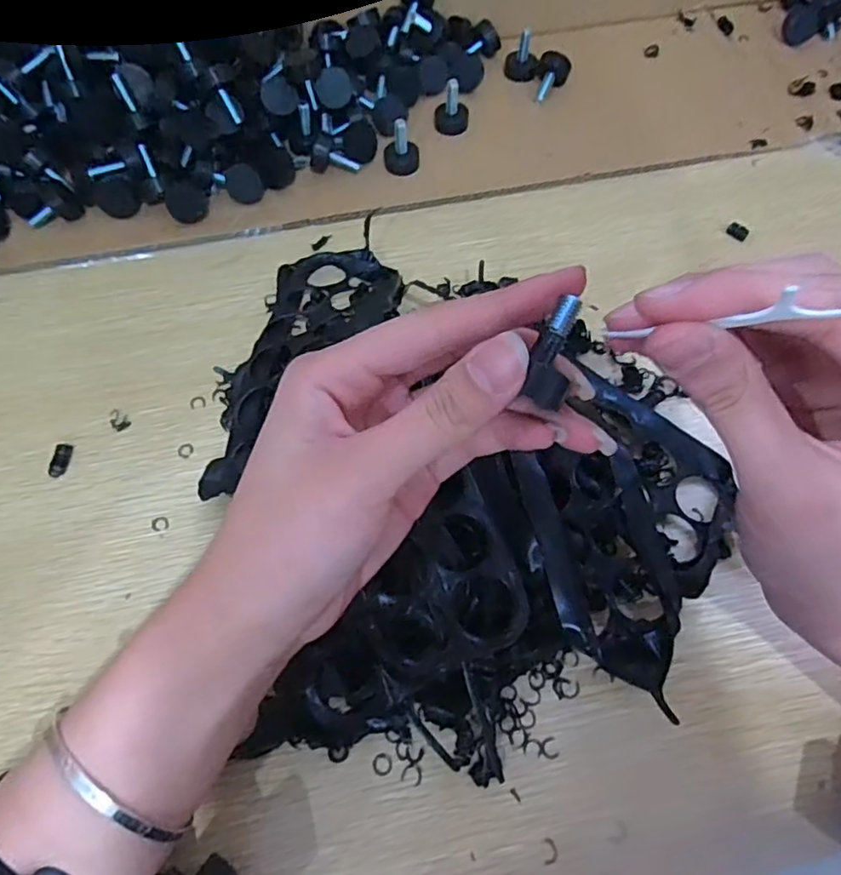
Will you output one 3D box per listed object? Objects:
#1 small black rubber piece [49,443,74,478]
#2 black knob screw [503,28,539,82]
[{"bbox_3d":[-0.191,0.012,0.330,0.007,0.007,0.019,7,62,4],"label":"small black rubber piece"},{"bbox_3d":[0.077,-0.289,0.469,0.024,0.026,0.021,7,62,4],"label":"black knob screw"}]

